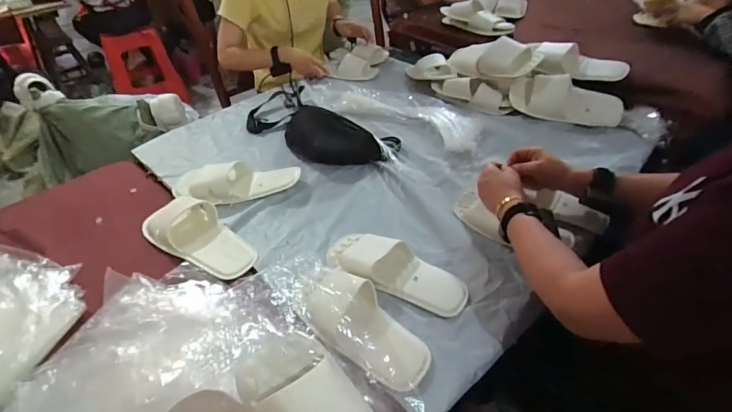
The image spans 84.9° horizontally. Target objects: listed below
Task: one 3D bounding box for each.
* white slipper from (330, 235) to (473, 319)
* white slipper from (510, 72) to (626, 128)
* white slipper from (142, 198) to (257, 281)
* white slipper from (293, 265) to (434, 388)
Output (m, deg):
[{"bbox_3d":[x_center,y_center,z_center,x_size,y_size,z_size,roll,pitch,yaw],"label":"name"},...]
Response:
[{"bbox_3d":[0.043,0.108,0.680,0.257,0.044,0.102,24,47,27],"label":"white slipper"},{"bbox_3d":[0.489,-0.257,0.990,0.266,0.106,0.058,26,14,22],"label":"white slipper"},{"bbox_3d":[-0.314,0.053,0.757,0.235,0.047,0.114,23,47,26],"label":"white slipper"},{"bbox_3d":[-0.009,0.179,0.612,0.228,0.062,0.096,31,51,32],"label":"white slipper"}]

